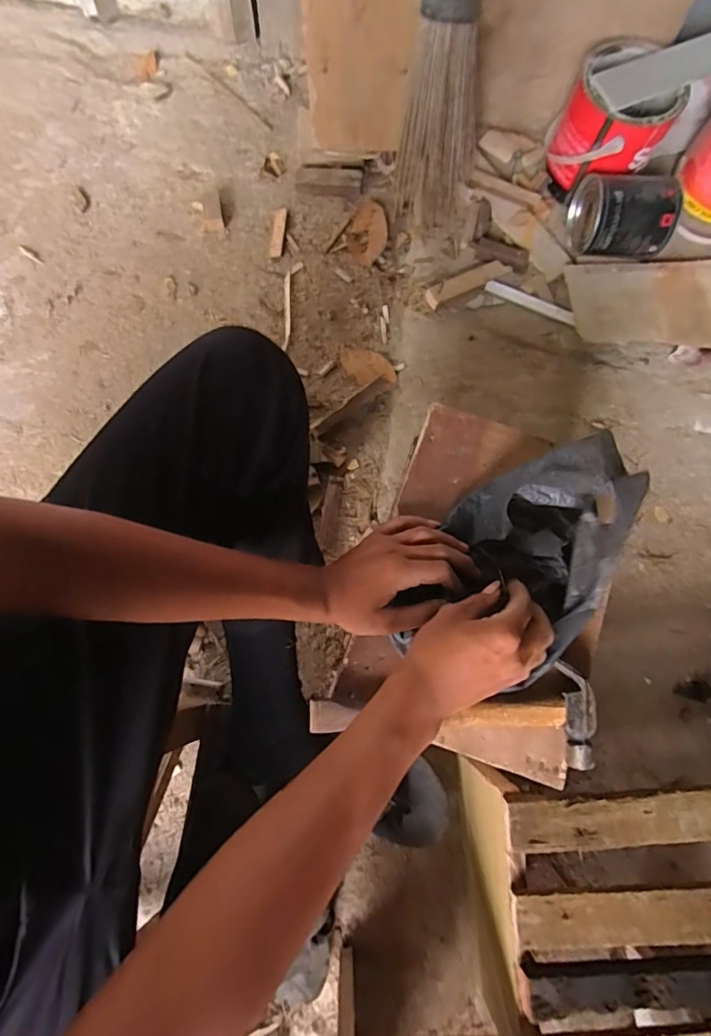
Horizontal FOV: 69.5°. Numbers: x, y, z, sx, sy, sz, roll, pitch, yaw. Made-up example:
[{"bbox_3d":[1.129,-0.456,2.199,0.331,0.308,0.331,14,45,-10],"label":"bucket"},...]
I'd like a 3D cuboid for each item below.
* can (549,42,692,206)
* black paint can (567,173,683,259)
[{"bbox_3d":[0.383,-0.584,0.779,0.145,0.144,0.145,1,78,-3],"label":"can"},{"bbox_3d":[0.404,-0.457,0.778,0.133,0.092,0.101,2,78,-3],"label":"black paint can"}]

